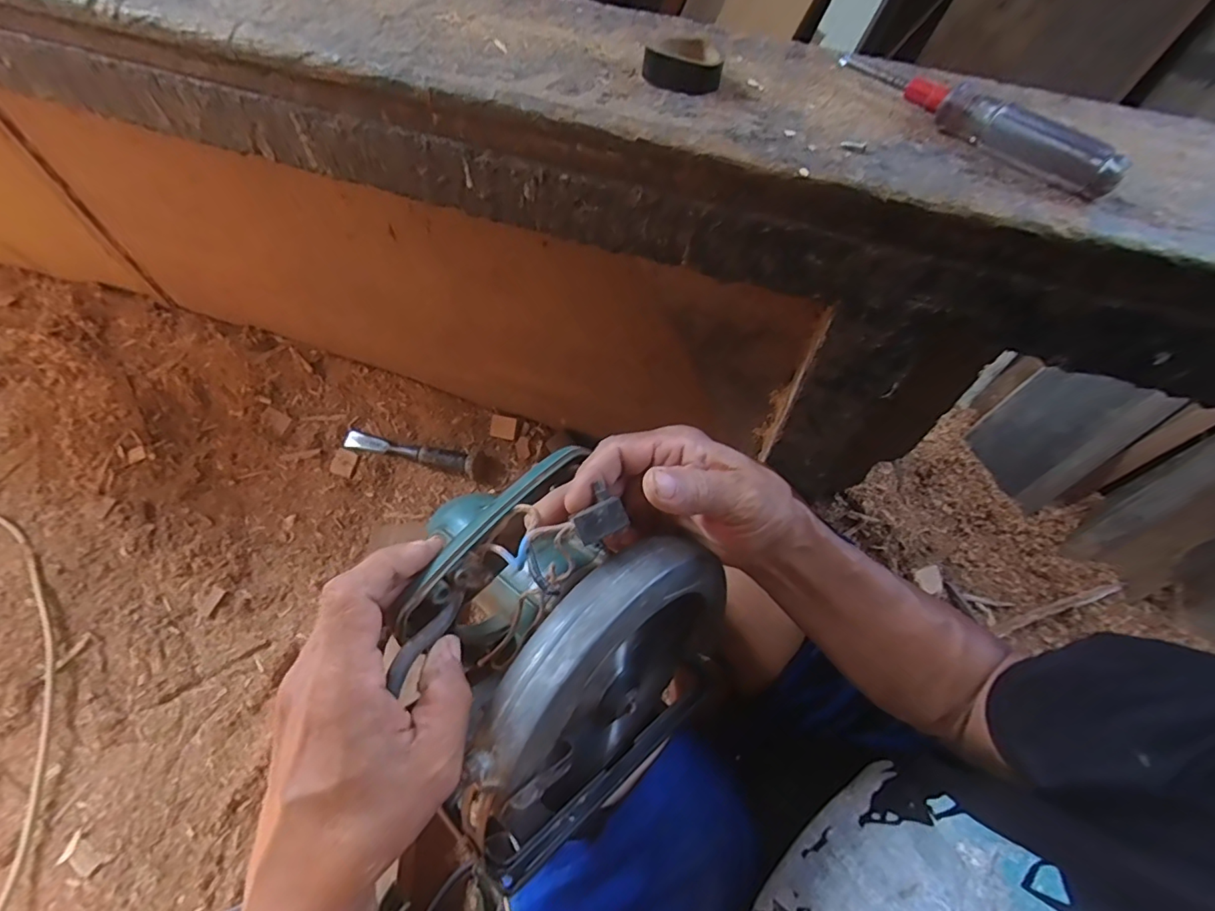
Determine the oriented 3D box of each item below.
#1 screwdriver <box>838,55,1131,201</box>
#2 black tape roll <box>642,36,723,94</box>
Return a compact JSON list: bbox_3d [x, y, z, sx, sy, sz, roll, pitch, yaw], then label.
[{"bbox_3d":[0.224,-0.212,0.329,0.177,0.027,0.023,41,66,20],"label":"screwdriver"},{"bbox_3d":[0.049,-0.260,0.350,0.049,0.020,0.049,1,60,-1],"label":"black tape roll"}]

